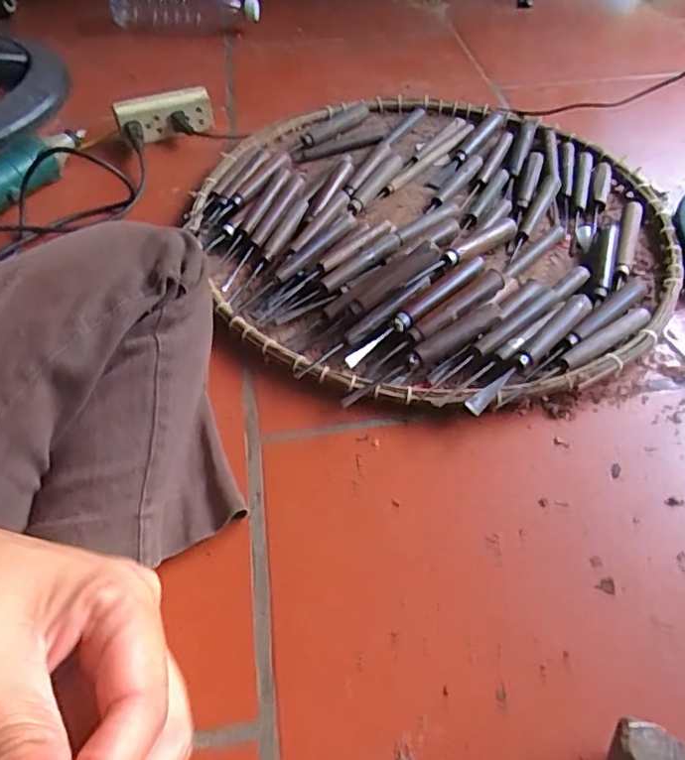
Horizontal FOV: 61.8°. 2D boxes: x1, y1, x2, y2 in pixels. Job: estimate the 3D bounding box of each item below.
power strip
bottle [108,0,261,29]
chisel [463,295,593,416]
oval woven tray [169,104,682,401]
[{"bbox_3d":[-0.245,-0.364,0.789,0.123,0.054,0.030,-19,54,-14],"label":"power strip"},{"bbox_3d":[-0.293,-0.672,1.016,0.289,0.074,0.063,7,52,6],"label":"bottle"},{"bbox_3d":[0.171,-0.026,0.511,0.020,0.014,0.174,37,60,26],"label":"chisel"},{"bbox_3d":[0.095,-0.187,0.654,0.525,0.044,0.519,15,53,12],"label":"oval woven tray"}]

